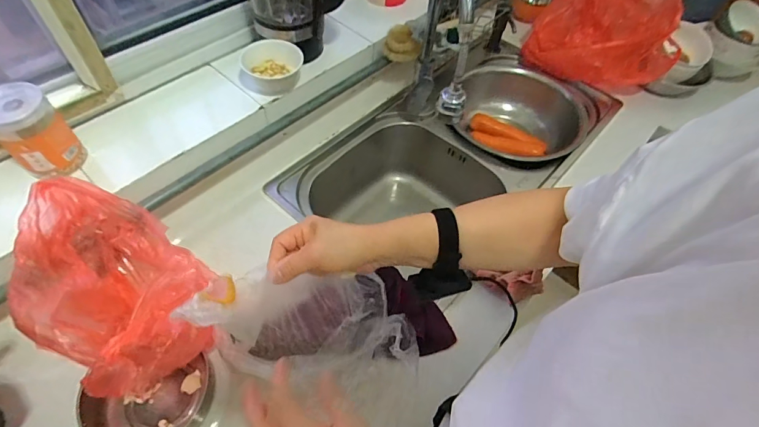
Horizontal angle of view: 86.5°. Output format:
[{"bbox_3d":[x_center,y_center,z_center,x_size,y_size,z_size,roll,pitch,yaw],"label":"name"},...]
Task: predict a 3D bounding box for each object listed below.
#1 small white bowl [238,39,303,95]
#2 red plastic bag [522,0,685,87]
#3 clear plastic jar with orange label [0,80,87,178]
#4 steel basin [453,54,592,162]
[{"bbox_3d":[-0.207,-0.270,0.758,0.116,0.071,0.089,5,55,0],"label":"small white bowl"},{"bbox_3d":[0.553,-0.446,0.960,0.309,0.164,0.274,32,59,17],"label":"red plastic bag"},{"bbox_3d":[-0.505,-0.120,0.591,0.071,0.115,0.088,35,60,19],"label":"clear plastic jar with orange label"},{"bbox_3d":[0.311,-0.218,0.953,0.291,0.103,0.301,2,55,-3],"label":"steel basin"}]

